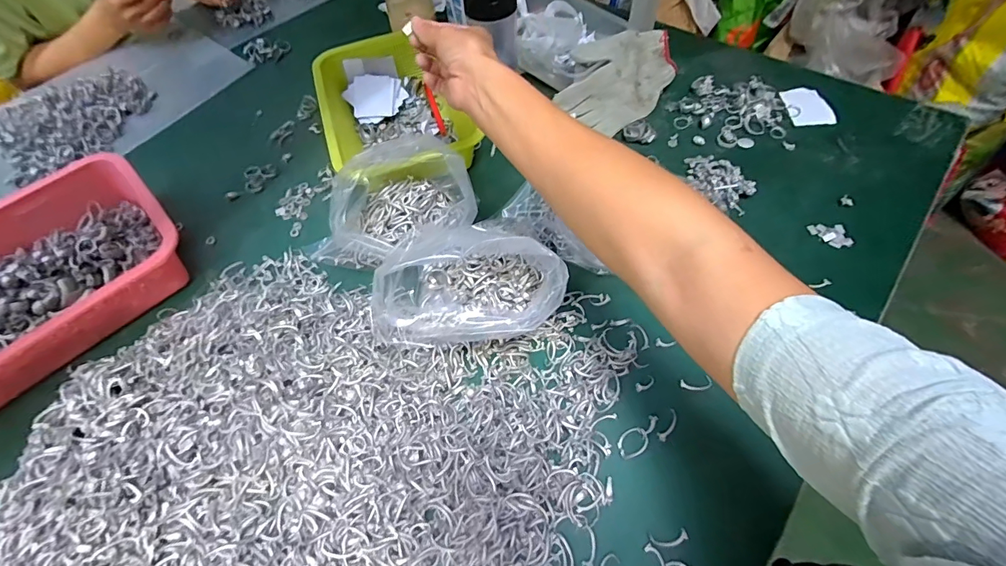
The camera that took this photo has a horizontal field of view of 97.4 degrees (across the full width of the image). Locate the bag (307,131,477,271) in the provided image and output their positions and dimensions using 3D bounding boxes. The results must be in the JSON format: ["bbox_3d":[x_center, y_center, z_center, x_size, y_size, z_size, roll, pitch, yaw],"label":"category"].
[{"bbox_3d":[-0.132,-0.083,0.506,0.191,0.113,0.100,-21,61,-9],"label":"bag"}]

